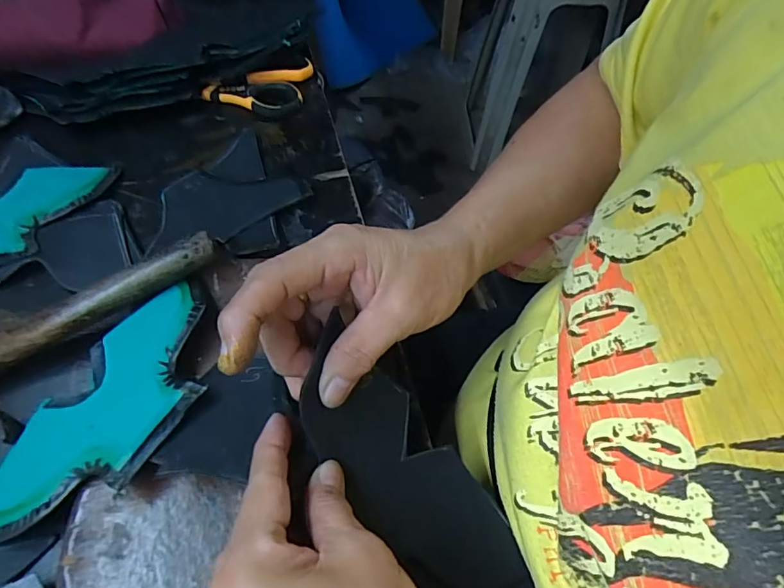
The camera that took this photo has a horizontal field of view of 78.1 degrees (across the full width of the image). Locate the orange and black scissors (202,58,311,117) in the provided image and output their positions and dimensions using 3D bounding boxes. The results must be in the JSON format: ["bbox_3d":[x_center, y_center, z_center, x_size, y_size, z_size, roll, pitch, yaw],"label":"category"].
[{"bbox_3d":[-0.125,-0.195,0.469,0.108,0.016,0.061,-16,59,-13],"label":"orange and black scissors"}]

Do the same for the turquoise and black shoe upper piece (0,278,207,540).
[{"bbox_3d":[-0.160,0.065,0.274,0.093,0.006,0.155,31,68,33],"label":"turquoise and black shoe upper piece"}]

